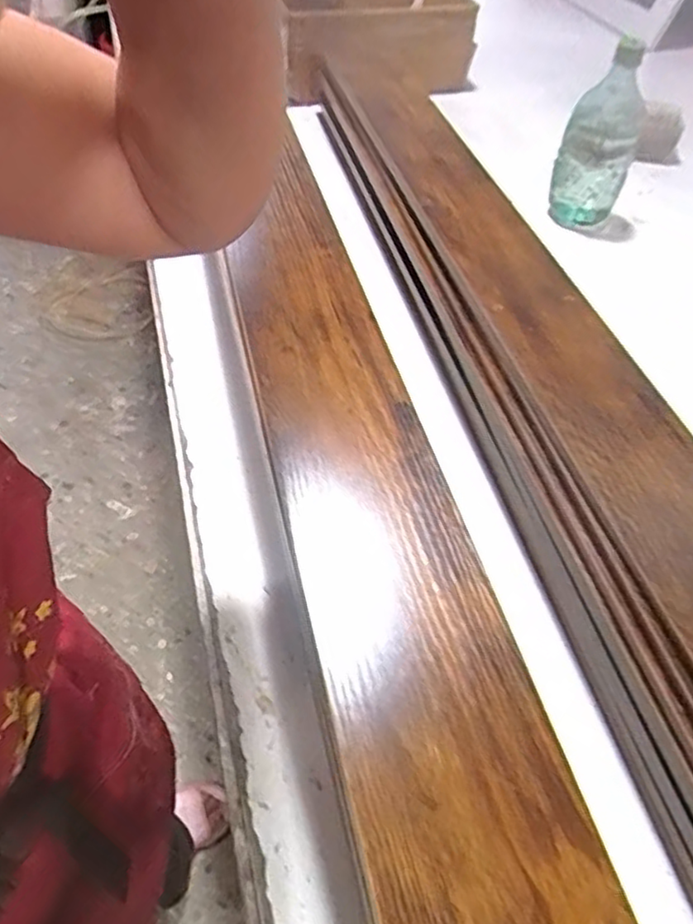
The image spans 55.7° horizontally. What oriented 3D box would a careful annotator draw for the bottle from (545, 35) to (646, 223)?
[{"bbox_3d":[0.302,-0.382,0.787,0.088,0.189,0.093,19,52,12],"label":"bottle"}]

